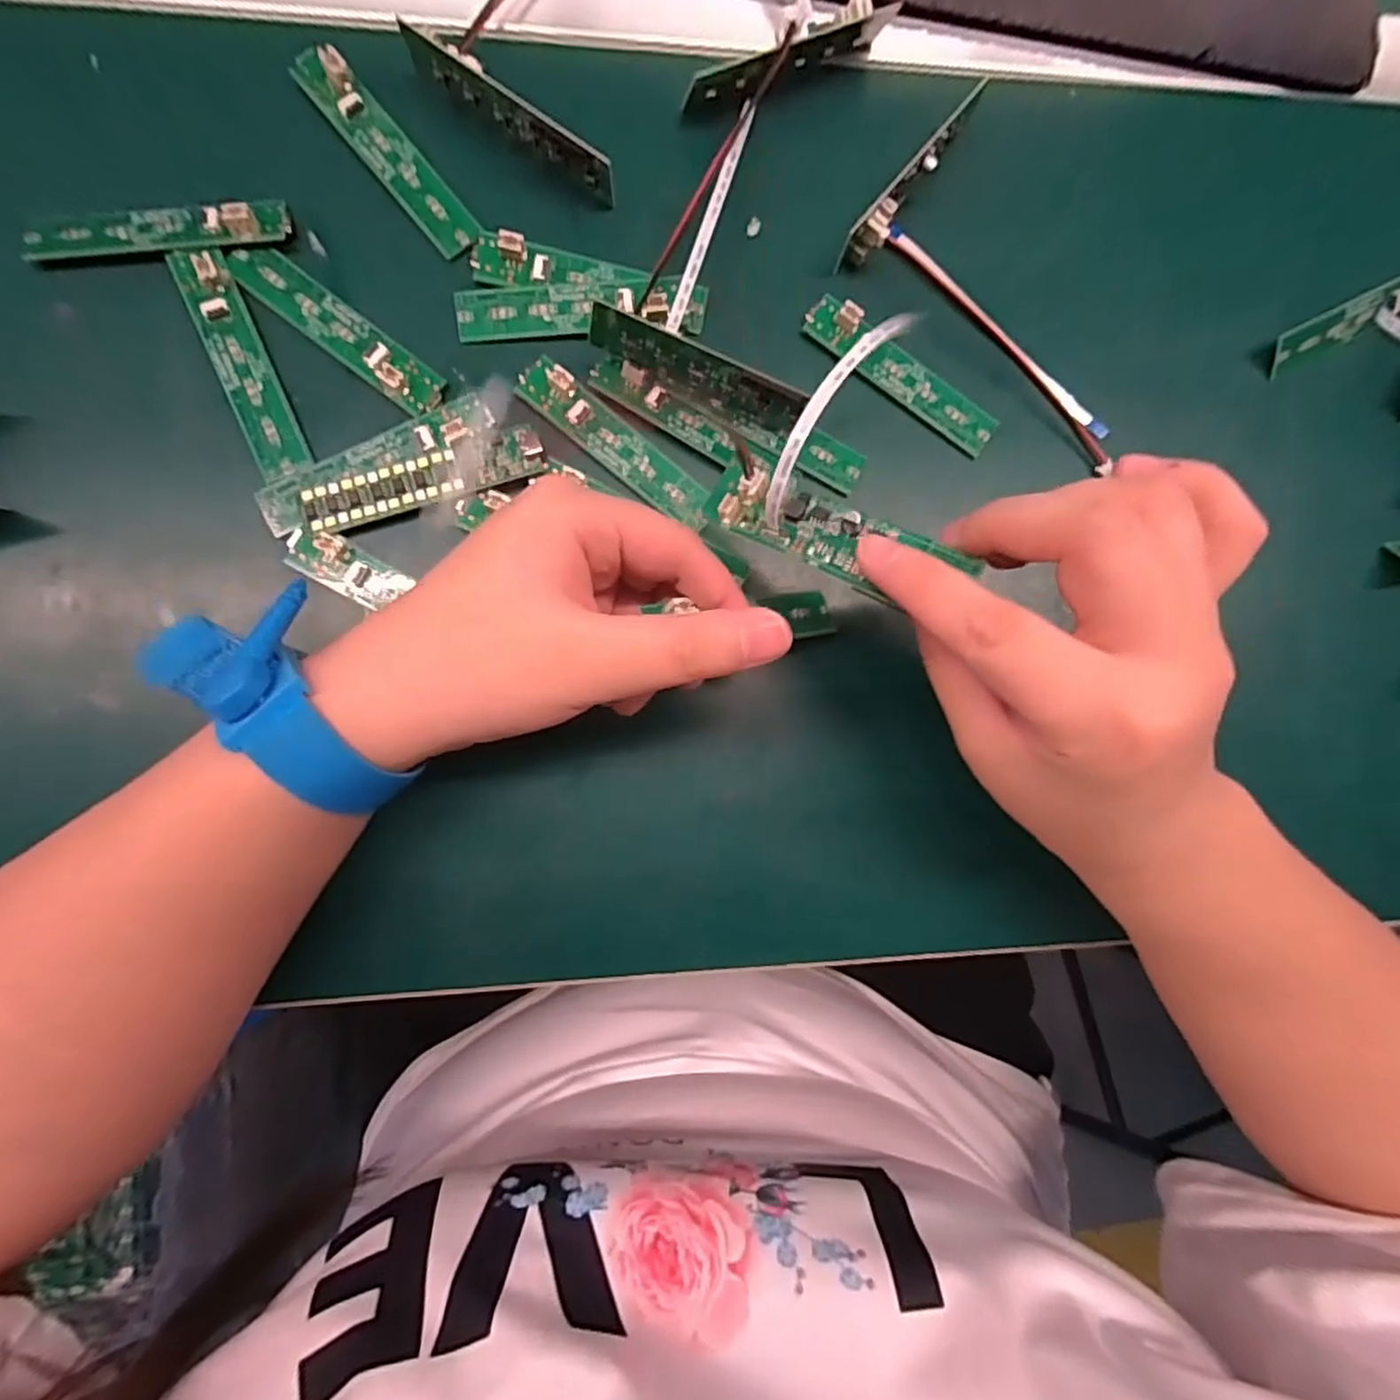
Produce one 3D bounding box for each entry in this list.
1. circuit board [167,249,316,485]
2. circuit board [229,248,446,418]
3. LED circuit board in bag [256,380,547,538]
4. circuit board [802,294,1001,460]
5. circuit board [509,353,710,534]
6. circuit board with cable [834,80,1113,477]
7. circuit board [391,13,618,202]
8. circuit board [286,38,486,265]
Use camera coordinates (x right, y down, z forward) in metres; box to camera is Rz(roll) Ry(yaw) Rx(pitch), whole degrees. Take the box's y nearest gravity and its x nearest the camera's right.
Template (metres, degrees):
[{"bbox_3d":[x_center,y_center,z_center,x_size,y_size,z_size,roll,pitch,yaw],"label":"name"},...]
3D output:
[{"bbox_3d":[-0.158,-0.115,0.228,0.018,0.007,0.079,-23,89,-6],"label":"circuit board"},{"bbox_3d":[-0.125,-0.130,0.230,0.080,0.006,0.017,37,84,-3],"label":"circuit board"},{"bbox_3d":[-0.105,-0.082,0.230,0.094,0.006,0.034,-20,89,-6],"label":"LED circuit board in bag"},{"bbox_3d":[0.078,-0.126,0.253,0.083,0.009,0.019,33,84,-3],"label":"circuit board"},{"bbox_3d":[-0.030,-0.092,0.240,0.081,0.006,0.019,38,84,-3],"label":"circuit board"},{"bbox_3d":[0.125,-0.156,0.252,0.130,0.024,0.066,36,84,-3],"label":"circuit board with cable"},{"bbox_3d":[-0.066,-0.206,0.233,0.078,0.022,0.008,34,84,-3],"label":"circuit board"},{"bbox_3d":[-0.111,-0.195,0.233,0.017,0.007,0.082,-41,92,-6],"label":"circuit board"}]

